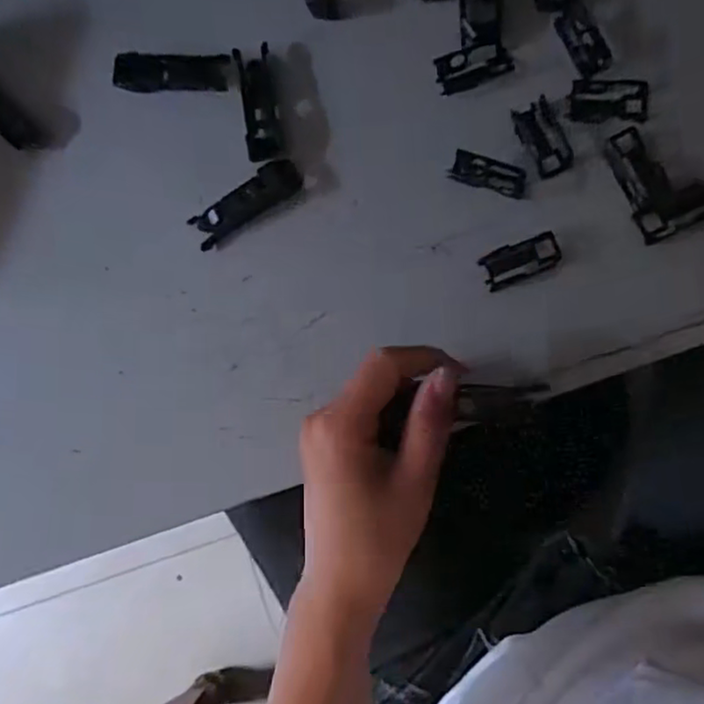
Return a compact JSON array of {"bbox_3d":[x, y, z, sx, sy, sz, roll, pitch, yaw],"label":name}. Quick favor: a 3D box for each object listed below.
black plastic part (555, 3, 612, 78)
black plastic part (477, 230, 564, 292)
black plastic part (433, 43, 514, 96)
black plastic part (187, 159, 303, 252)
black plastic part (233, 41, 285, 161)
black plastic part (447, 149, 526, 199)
[{"bbox_3d":[0.121,-0.164,0.344,0.017,0.005,0.038,-26,83,6],"label":"black plastic part"},{"bbox_3d":[0.089,-0.048,0.344,0.043,0.018,0.019,-23,83,7],"label":"black plastic part"},{"bbox_3d":[0.065,-0.155,0.353,0.039,0.004,0.021,-18,83,7],"label":"black plastic part"},{"bbox_3d":[-0.059,-0.083,0.364,0.066,0.009,0.020,-31,82,6],"label":"black plastic part"},{"bbox_3d":[-0.052,-0.139,0.366,0.019,0.004,0.065,-9,85,8],"label":"black plastic part"},{"bbox_3d":[0.071,-0.092,0.345,0.040,0.017,0.014,21,89,10],"label":"black plastic part"}]

